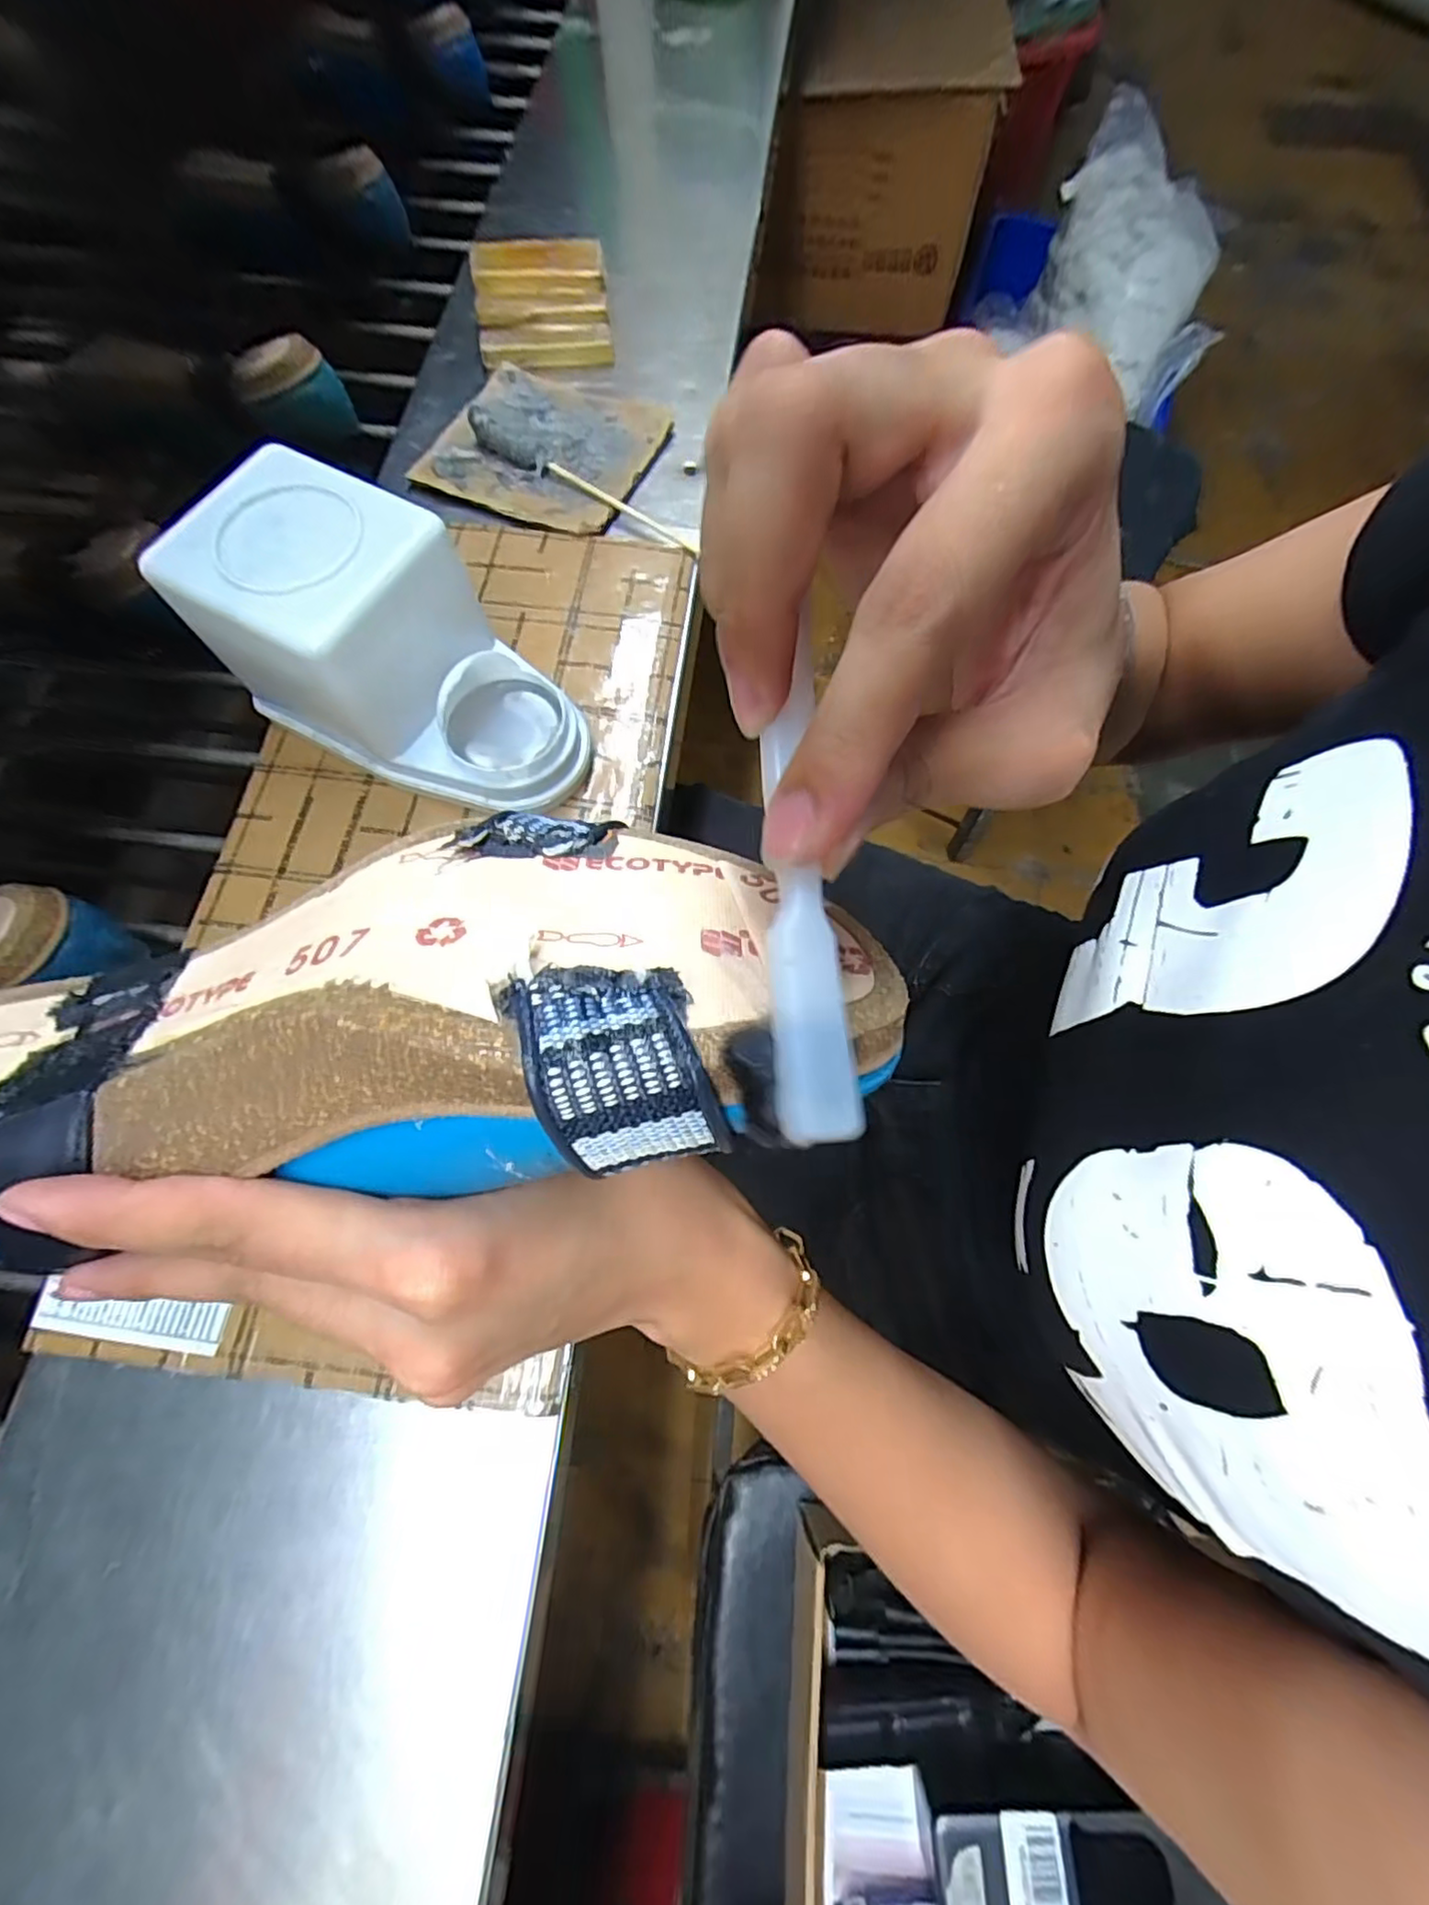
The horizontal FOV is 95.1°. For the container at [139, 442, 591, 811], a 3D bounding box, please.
[{"bbox_3d":[-0.158,-0.149,0.336,0.182,0.107,0.104,30,74,9],"label":"container"}]

